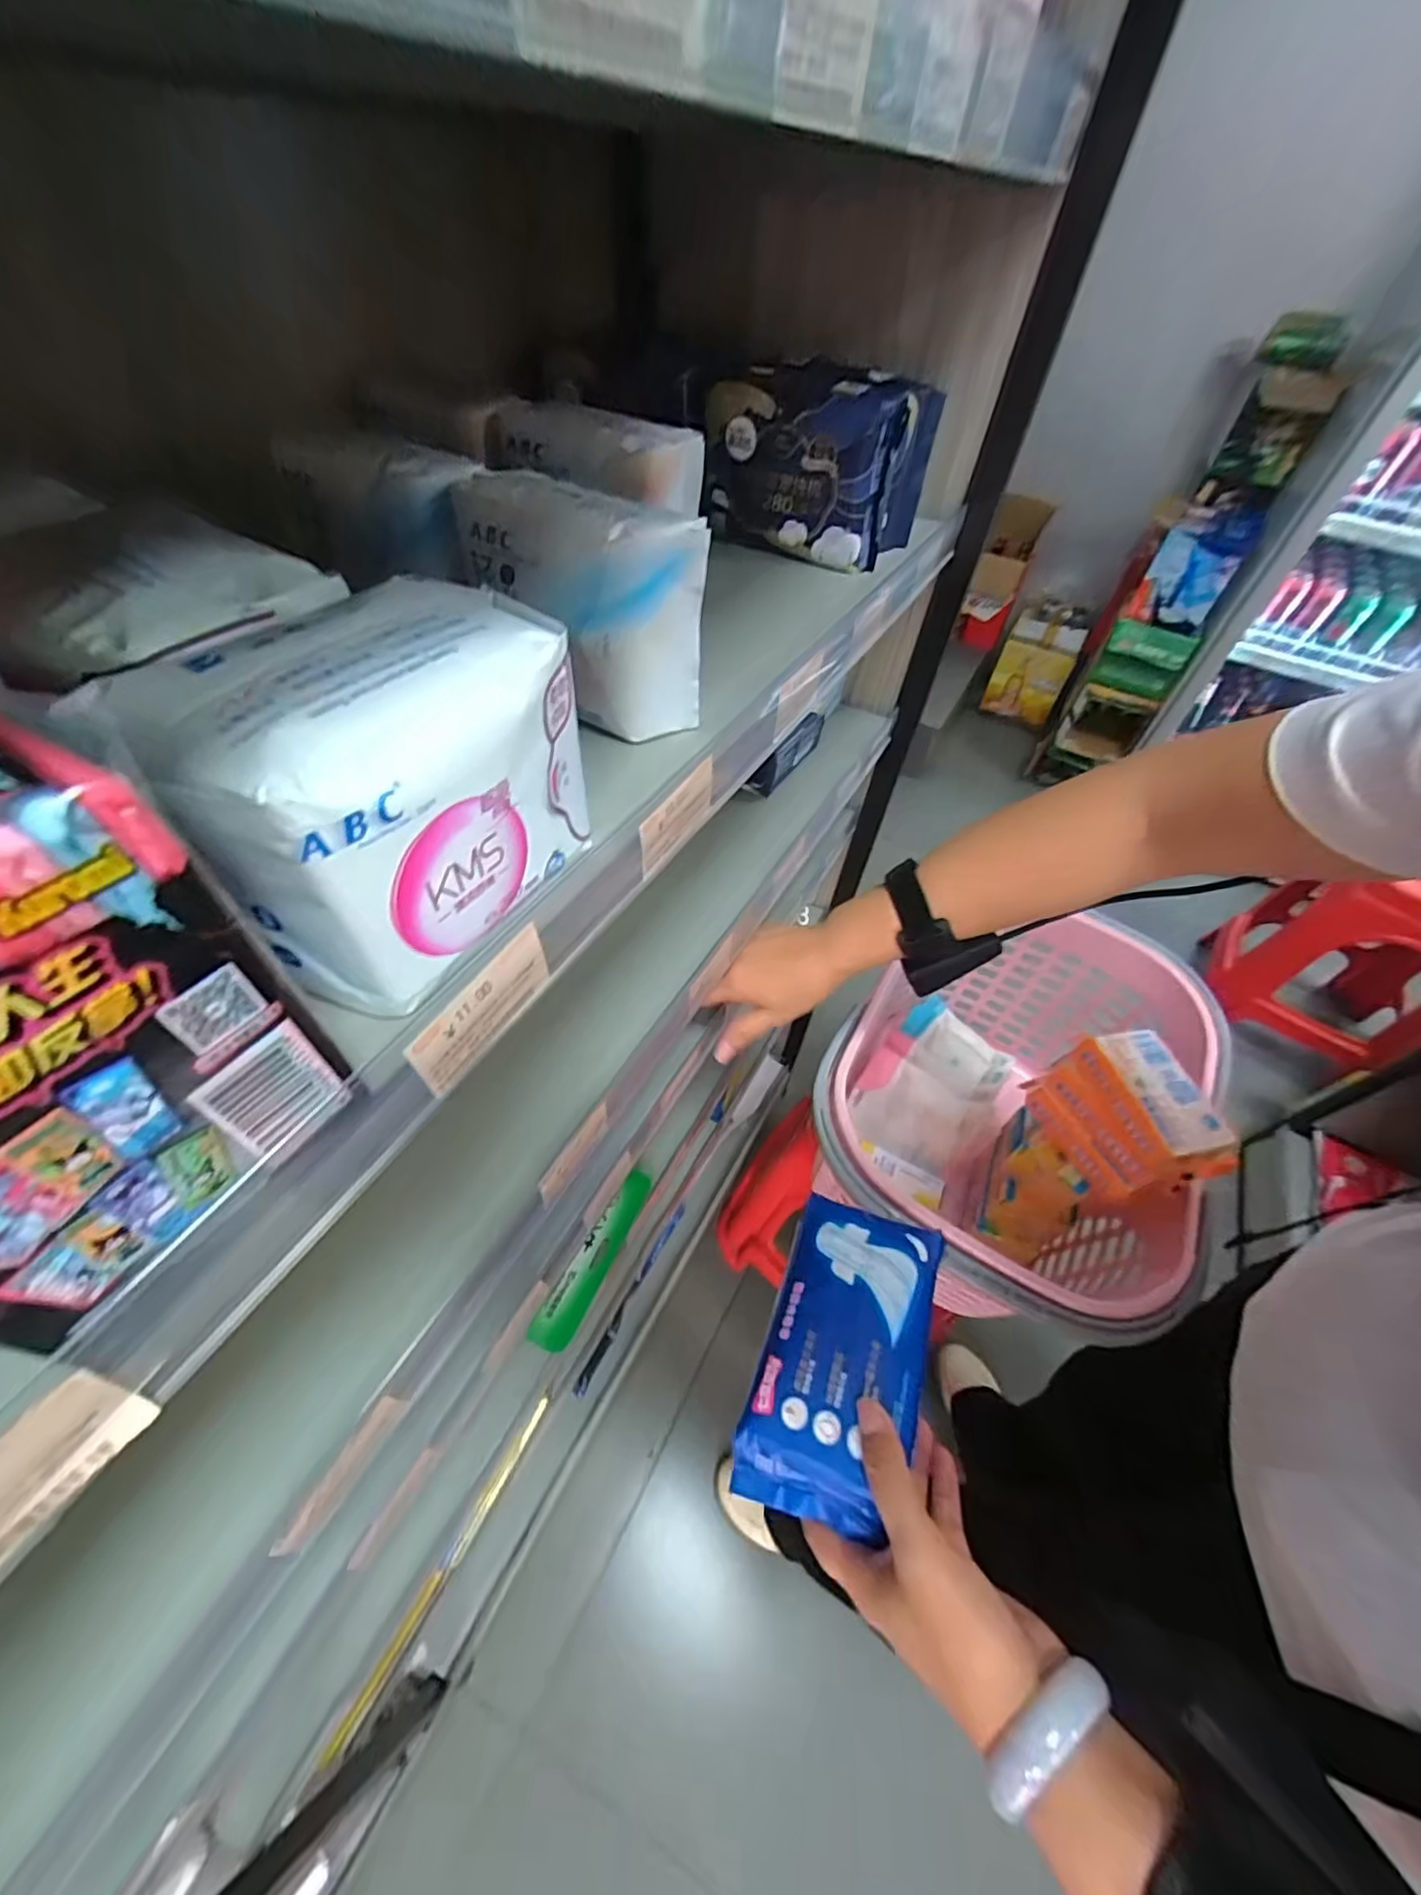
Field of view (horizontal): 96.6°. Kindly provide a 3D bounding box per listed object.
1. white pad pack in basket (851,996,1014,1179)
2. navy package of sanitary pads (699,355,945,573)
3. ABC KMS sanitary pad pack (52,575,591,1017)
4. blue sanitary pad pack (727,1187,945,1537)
[{"bbox_3d":[0.262,0.149,0.737,0.132,0.069,0.231,33,56,19],"label":"white pad pack in basket"},{"bbox_3d":[0.073,-0.337,0.439,0.138,0.092,0.088,23,53,12],"label":"navy package of sanitary pads"},{"bbox_3d":[-0.094,-0.049,0.188,0.073,0.078,0.112,24,53,13],"label":"ABC KMS sanitary pad pack"},{"bbox_3d":[0.076,0.228,0.358,0.084,0.045,0.154,10,46,23],"label":"blue sanitary pad pack"}]

